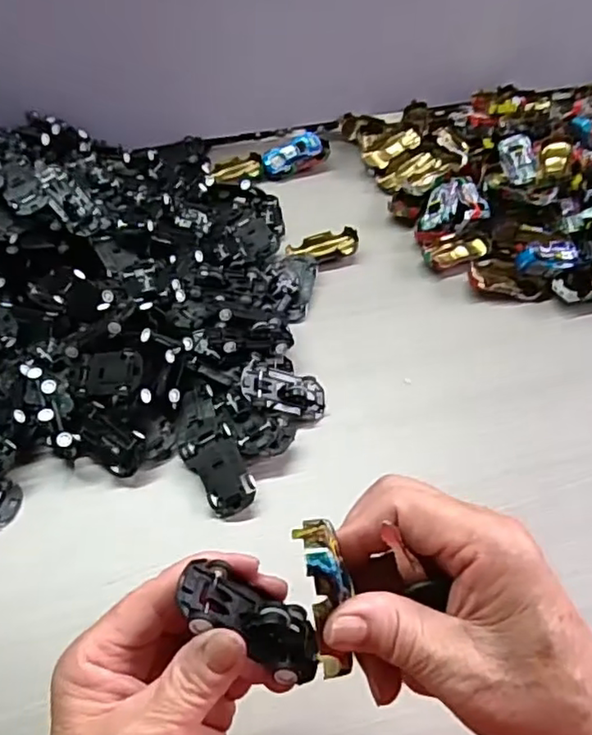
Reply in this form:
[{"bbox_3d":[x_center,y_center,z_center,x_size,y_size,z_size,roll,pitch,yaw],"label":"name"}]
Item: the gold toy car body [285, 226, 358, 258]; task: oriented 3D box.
[{"bbox_3d":[0.023,-0.108,0.545,0.064,0.015,0.029,-11,56,-9],"label":"gold toy car body"}]

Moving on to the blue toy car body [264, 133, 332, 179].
[{"bbox_3d":[-0.001,-0.210,0.619,0.068,0.026,0.026,-28,60,-19],"label":"blue toy car body"}]

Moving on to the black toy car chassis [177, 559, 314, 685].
[{"bbox_3d":[-0.016,0.099,0.242,0.060,0.014,0.025,34,58,-4],"label":"black toy car chassis"}]

